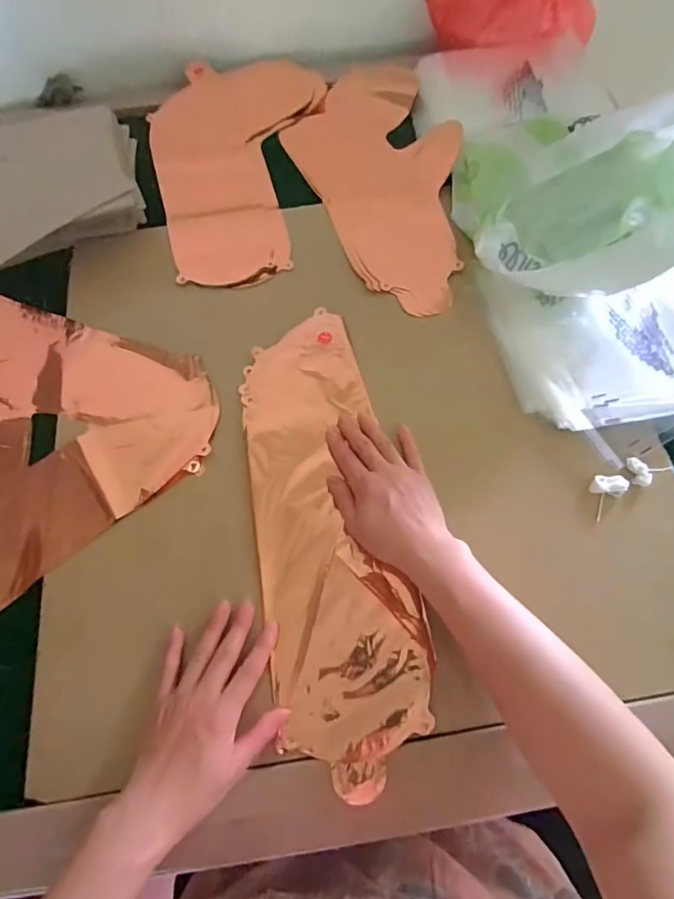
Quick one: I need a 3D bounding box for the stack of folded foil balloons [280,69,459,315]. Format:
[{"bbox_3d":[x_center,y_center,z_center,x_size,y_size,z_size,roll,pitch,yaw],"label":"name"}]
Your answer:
[{"bbox_3d":[0.061,-0.358,0.627,0.197,0.027,0.443,-14,67,-4],"label":"stack of folded foil balloons"}]

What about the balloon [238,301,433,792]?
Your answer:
[{"bbox_3d":[-0.009,0.062,0.447,0.130,0.011,0.419,-10,69,-2],"label":"balloon"}]

